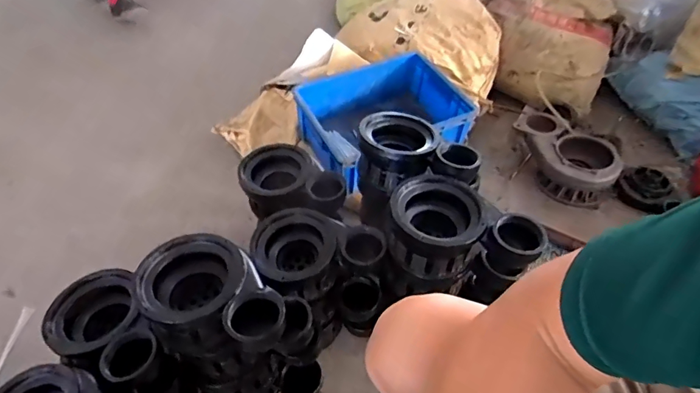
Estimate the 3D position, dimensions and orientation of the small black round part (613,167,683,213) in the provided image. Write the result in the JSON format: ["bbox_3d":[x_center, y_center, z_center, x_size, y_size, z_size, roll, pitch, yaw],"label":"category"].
[{"bbox_3d":[0.775,-0.024,1.169,0.106,0.055,0.118,-32,54,-25],"label":"small black round part"}]

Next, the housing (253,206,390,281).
[{"bbox_3d":[-0.054,0.098,0.762,0.216,0.119,0.137,-8,47,-6],"label":"housing"}]

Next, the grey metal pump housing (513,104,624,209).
[{"bbox_3d":[0.575,-0.111,1.205,0.186,0.125,0.299,-34,54,-27],"label":"grey metal pump housing"}]

